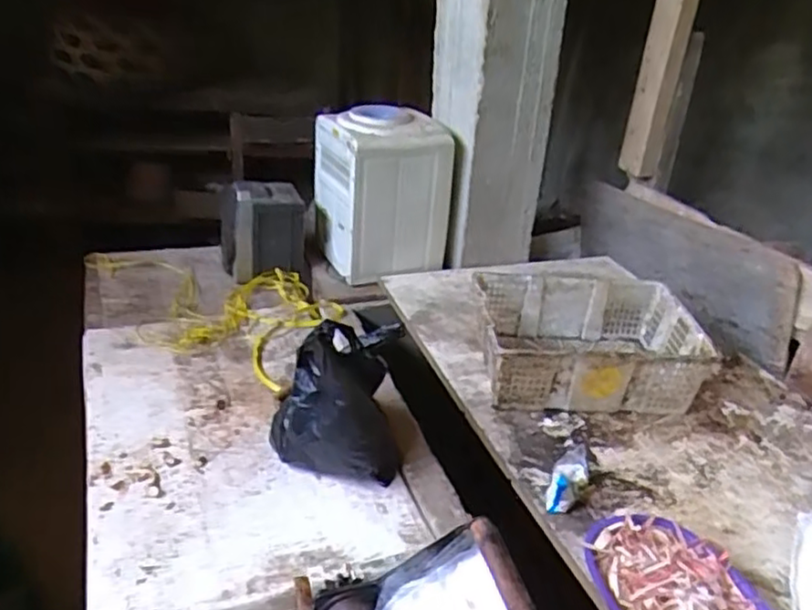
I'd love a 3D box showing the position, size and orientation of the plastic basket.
[{"bbox_3d":[0.404,0.079,1.584,0.477,0.155,0.408,5,29,1],"label":"plastic basket"}]

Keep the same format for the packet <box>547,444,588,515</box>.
[{"bbox_3d":[0.290,0.305,1.229,0.054,0.030,0.148,14,48,24],"label":"packet"}]

